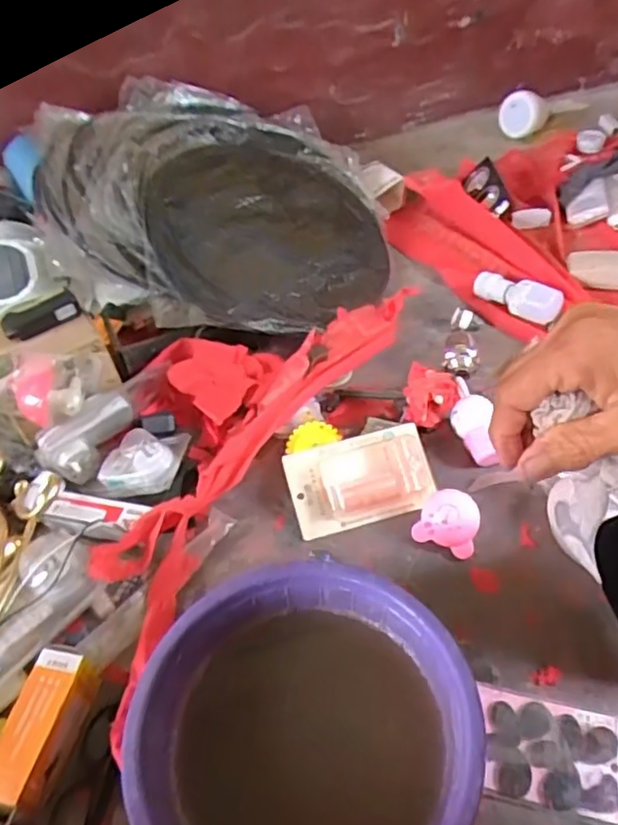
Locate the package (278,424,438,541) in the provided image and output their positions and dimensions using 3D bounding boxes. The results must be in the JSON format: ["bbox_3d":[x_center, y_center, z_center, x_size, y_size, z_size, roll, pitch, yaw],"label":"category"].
[{"bbox_3d":[0.065,0.080,0.778,0.174,0.030,0.106,-15,72,-1],"label":"package"}]

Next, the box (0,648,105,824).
[{"bbox_3d":[-0.254,0.306,0.599,0.056,0.056,0.150,7,48,13],"label":"box"}]

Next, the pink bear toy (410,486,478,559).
[{"bbox_3d":[0.164,0.128,0.737,0.069,0.051,0.051,19,51,23],"label":"pink bear toy"}]

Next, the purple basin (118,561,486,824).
[{"bbox_3d":[-0.004,0.288,0.562,0.281,0.107,0.283,-3,46,4],"label":"purple basin"}]

